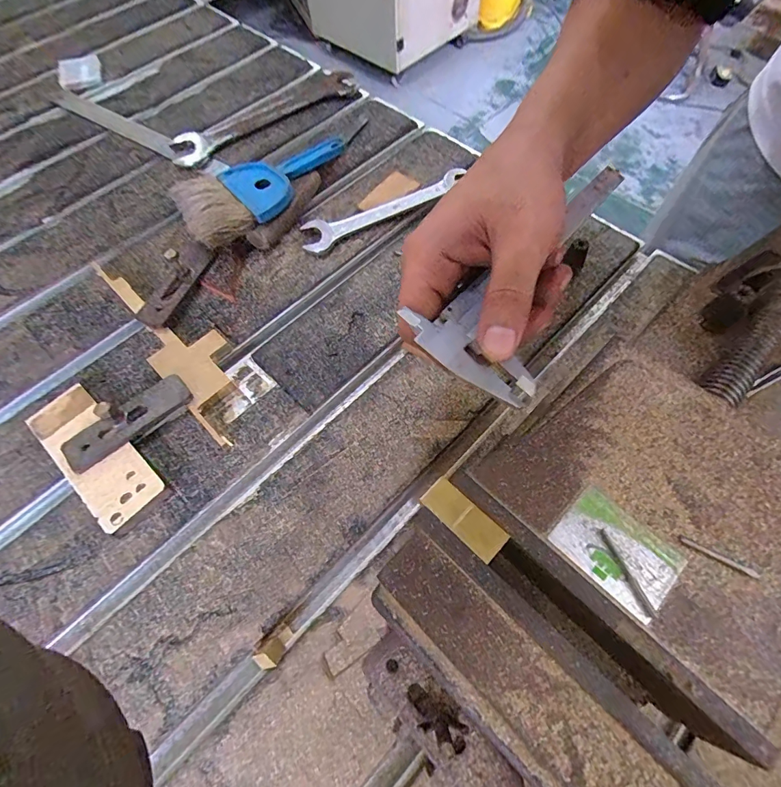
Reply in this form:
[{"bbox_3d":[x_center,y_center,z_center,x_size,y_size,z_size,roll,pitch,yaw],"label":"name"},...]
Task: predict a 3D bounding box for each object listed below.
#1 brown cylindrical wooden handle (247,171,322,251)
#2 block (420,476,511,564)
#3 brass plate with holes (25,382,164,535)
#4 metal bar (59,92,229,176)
[{"bbox_3d":[-0.104,-0.191,0.426,0.019,0.026,0.112,26,68,14],"label":"brown cylindrical wooden handle"},{"bbox_3d":[0.034,0.057,0.190,0.017,0.004,0.041,-42,69,-16],"label":"block"},{"bbox_3d":[-0.230,0.046,0.316,0.129,0.008,0.048,39,73,17],"label":"brass plate with holes"},{"bbox_3d":[-0.360,-0.354,0.530,0.252,0.004,0.031,32,70,17],"label":"metal bar"}]

